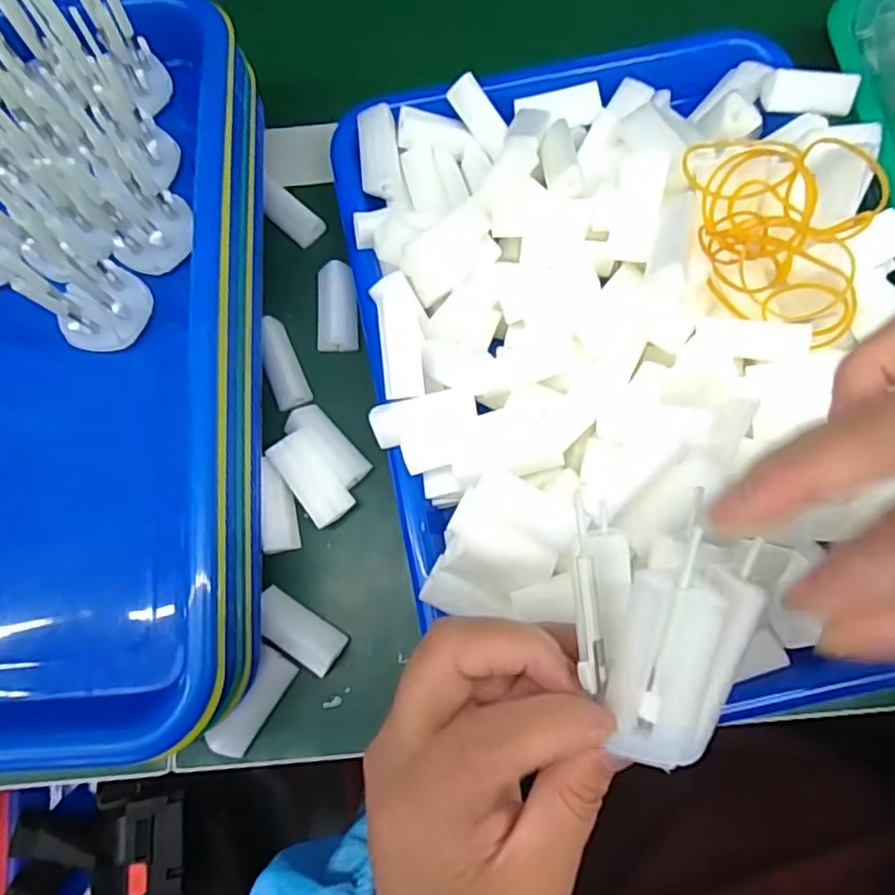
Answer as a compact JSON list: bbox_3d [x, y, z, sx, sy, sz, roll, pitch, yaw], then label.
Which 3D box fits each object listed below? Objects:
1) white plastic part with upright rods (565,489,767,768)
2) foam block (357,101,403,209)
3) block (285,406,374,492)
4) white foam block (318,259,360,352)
[{"bbox_3d":[0.056,0.049,0.179,0.046,0.035,0.065,9,105,15],"label":"white plastic part with upright rods"},{"bbox_3d":[-0.035,-0.152,0.330,0.019,0.012,0.048,-7,88,0],"label":"foam block"},{"bbox_3d":[-0.058,-0.002,0.313,0.045,0.013,0.018,43,81,11],"label":"block"},{"bbox_3d":[-0.057,-0.073,0.333,0.021,0.012,0.046,-3,76,1],"label":"white foam block"}]

